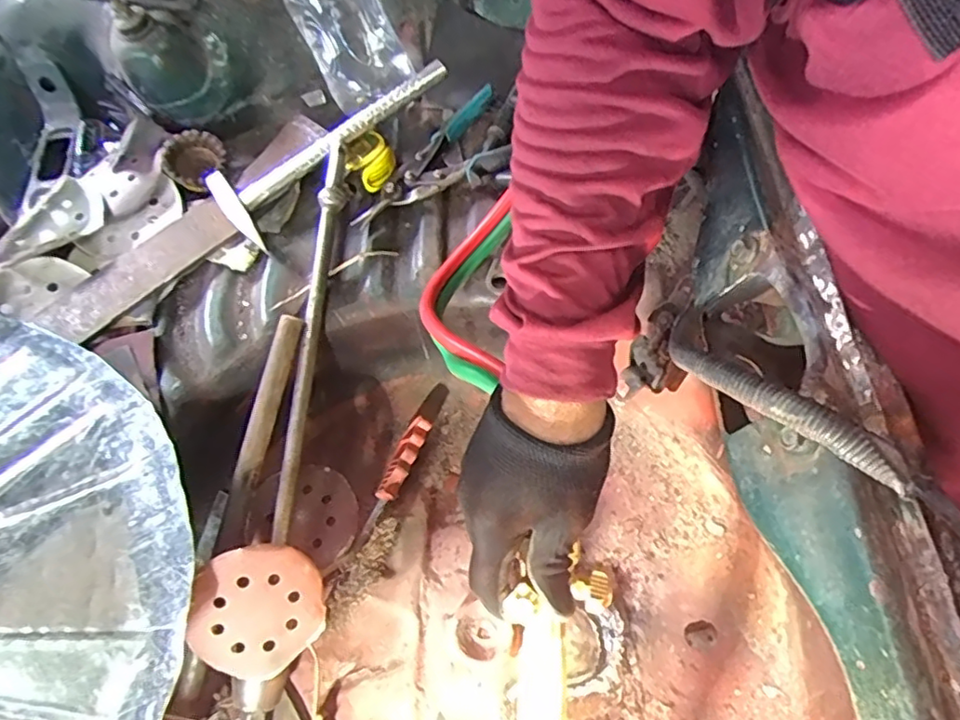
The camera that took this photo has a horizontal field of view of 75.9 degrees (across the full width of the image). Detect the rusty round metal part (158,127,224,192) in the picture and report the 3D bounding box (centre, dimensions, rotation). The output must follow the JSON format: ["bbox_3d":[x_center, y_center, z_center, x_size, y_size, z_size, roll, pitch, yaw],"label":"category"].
[{"bbox_3d":[-0.318,-0.226,0.684,0.064,0.022,0.061,-41,101,-20],"label":"rusty round metal part"}]

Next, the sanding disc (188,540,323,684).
[{"bbox_3d":[-0.189,0.215,0.527,0.106,0.010,0.117,9,95,-22],"label":"sanding disc"}]

